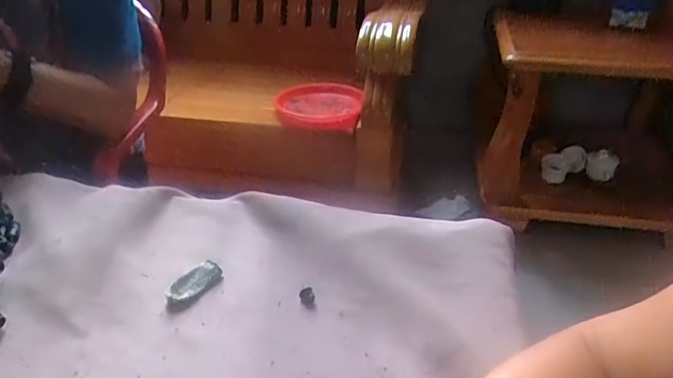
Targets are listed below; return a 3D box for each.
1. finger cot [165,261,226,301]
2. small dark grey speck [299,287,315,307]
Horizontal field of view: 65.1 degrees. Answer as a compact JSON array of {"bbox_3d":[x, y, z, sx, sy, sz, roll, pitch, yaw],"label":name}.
[{"bbox_3d":[-0.132,0.088,0.493,0.030,0.009,0.055,21,37,29],"label":"finger cot"},{"bbox_3d":[-0.026,0.098,0.479,0.012,0.007,0.019,-9,33,-16],"label":"small dark grey speck"}]

